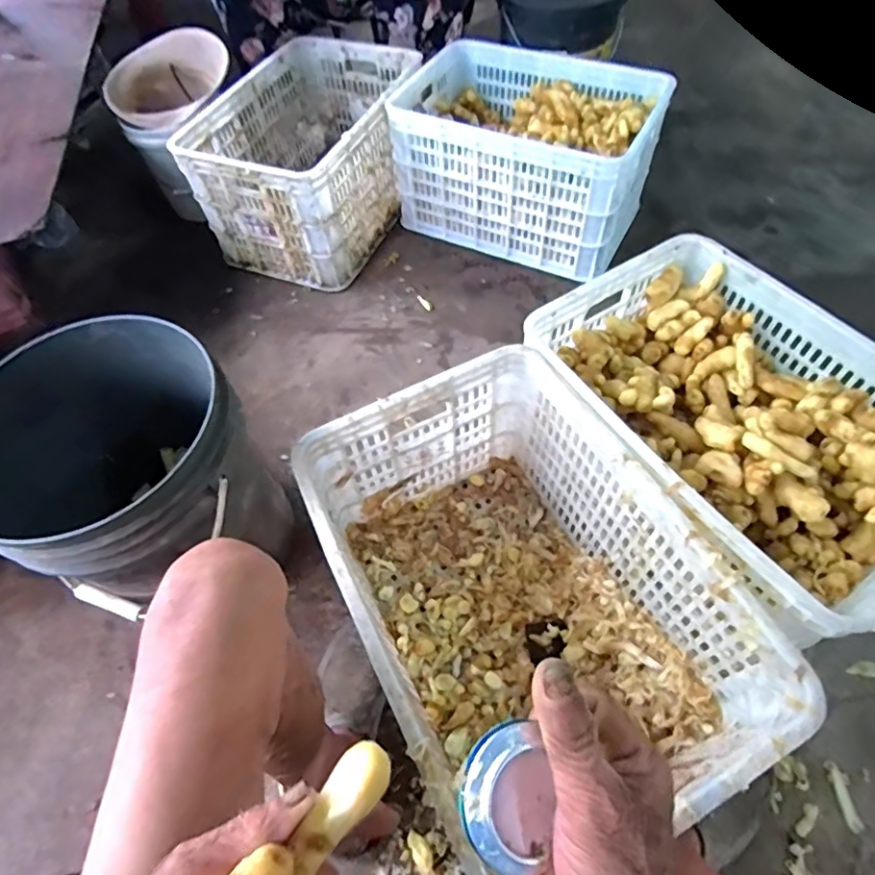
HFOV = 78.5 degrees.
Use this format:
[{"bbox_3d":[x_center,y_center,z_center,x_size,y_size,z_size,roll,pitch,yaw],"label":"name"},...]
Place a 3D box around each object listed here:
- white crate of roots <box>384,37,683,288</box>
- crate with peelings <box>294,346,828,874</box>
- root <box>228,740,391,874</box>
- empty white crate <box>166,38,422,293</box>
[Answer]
[{"bbox_3d":[0.209,-0.664,1.257,0.539,0.272,0.404,23,62,17],"label":"white crate of roots"},{"bbox_3d":[0.102,0.197,0.692,0.359,0.300,0.507,-24,60,-12],"label":"crate with peelings"},{"bbox_3d":[-0.076,0.211,0.264,0.027,0.026,0.133,36,46,23],"label":"root"},{"bbox_3d":[-0.285,-0.665,1.280,0.367,0.278,0.541,20,61,15],"label":"empty white crate"}]

